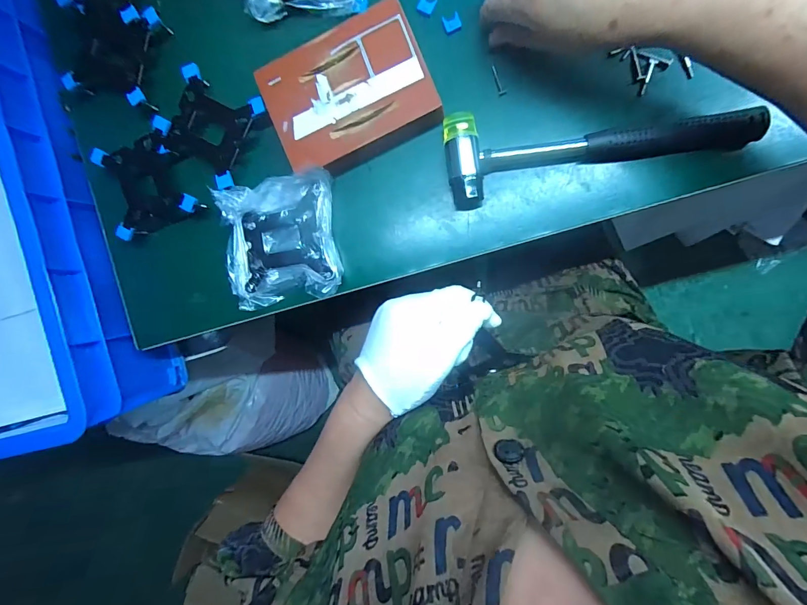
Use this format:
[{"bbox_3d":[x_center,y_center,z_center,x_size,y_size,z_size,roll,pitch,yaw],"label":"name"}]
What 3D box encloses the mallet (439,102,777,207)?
[{"bbox_3d":[0.157,-0.134,0.317,0.240,0.022,0.075,-7,95,8],"label":"mallet"}]

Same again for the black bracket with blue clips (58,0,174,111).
[{"bbox_3d":[-0.285,-0.243,0.366,0.096,0.017,0.087,16,97,5],"label":"black bracket with blue clips"}]

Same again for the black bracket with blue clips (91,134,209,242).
[{"bbox_3d":[-0.246,-0.114,0.362,0.085,0.018,0.086,-19,93,8],"label":"black bracket with blue clips"}]

